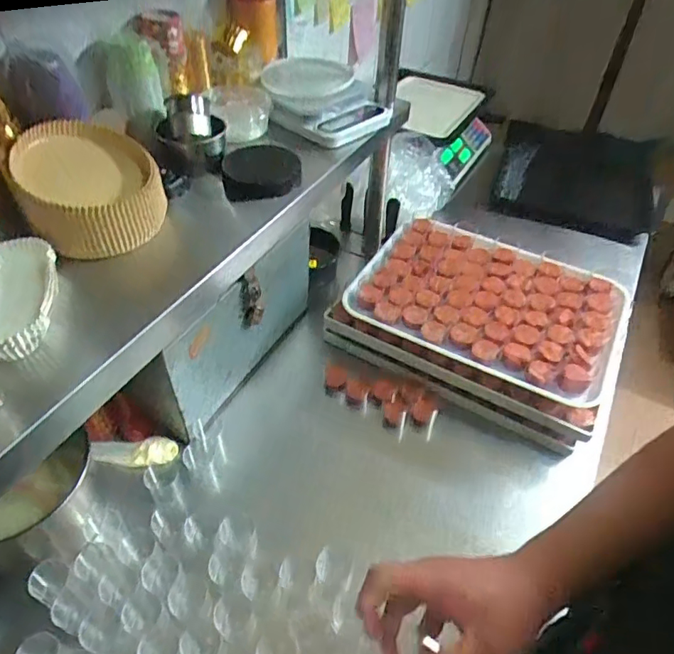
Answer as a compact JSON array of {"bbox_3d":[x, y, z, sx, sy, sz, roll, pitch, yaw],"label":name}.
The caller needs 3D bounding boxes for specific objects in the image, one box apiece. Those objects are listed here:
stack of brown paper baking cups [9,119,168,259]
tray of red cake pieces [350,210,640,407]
[{"bbox_3d":[-0.283,-0.166,0.597,0.151,0.100,0.139,-21,51,-22],"label":"stack of brown paper baking cups"},{"bbox_3d":[0.259,-0.051,0.872,0.410,0.033,0.303,24,49,19],"label":"tray of red cake pieces"}]

